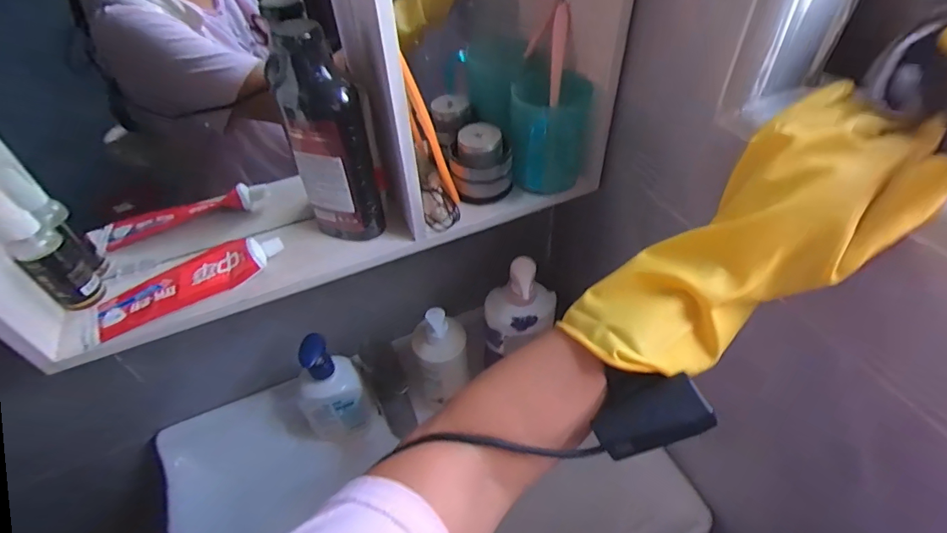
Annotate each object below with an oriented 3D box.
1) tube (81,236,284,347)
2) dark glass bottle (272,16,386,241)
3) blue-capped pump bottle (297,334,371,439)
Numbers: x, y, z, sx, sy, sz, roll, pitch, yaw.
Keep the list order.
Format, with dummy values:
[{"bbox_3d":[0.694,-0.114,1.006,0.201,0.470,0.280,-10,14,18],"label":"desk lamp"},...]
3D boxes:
[{"bbox_3d":[-0.271,0.010,0.441,0.175,0.031,0.052,-24,49,-18],"label":"tube"},{"bbox_3d":[-0.129,-0.111,0.428,0.066,0.199,0.055,-18,48,-13],"label":"dark glass bottle"},{"bbox_3d":[-0.188,0.169,0.628,0.083,0.201,0.052,-12,47,-7],"label":"blue-capped pump bottle"}]

